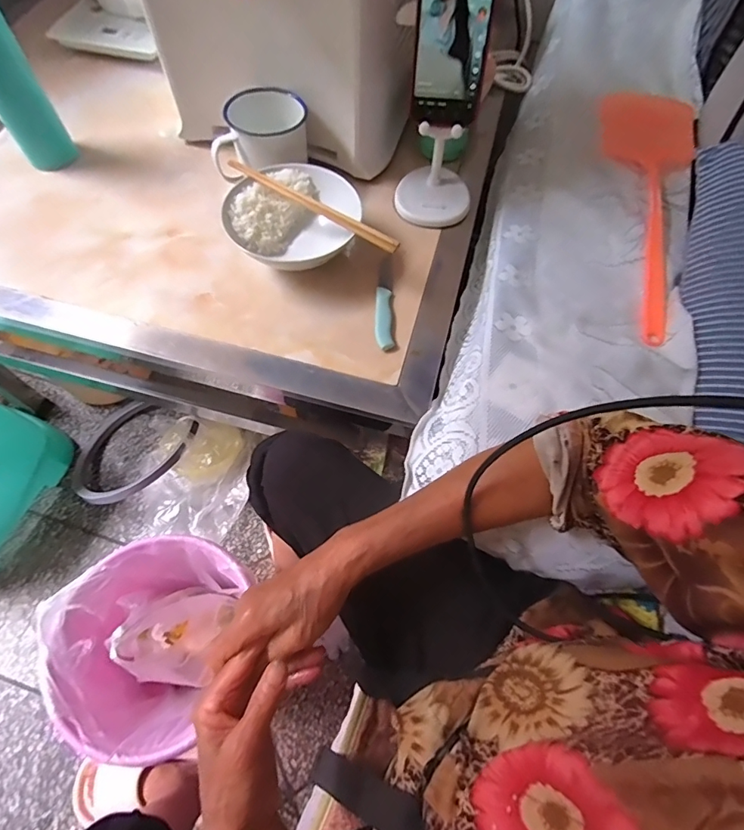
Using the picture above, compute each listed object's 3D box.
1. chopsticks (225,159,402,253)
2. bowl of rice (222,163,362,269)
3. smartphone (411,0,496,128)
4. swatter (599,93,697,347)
[{"bbox_3d":[-0.069,-0.239,0.505,0.229,0.012,0.017,33,66,13],"label":"chopsticks"},{"bbox_3d":[-0.092,-0.226,0.538,0.152,0.062,0.135,3,63,-2],"label":"bowl of rice"},{"bbox_3d":[0.081,-0.386,0.452,0.073,0.159,0.009,10,45,7],"label":"smartphone"},{"bbox_3d":[0.361,-0.286,0.589,0.125,0.019,0.453,15,63,4],"label":"swatter"}]

